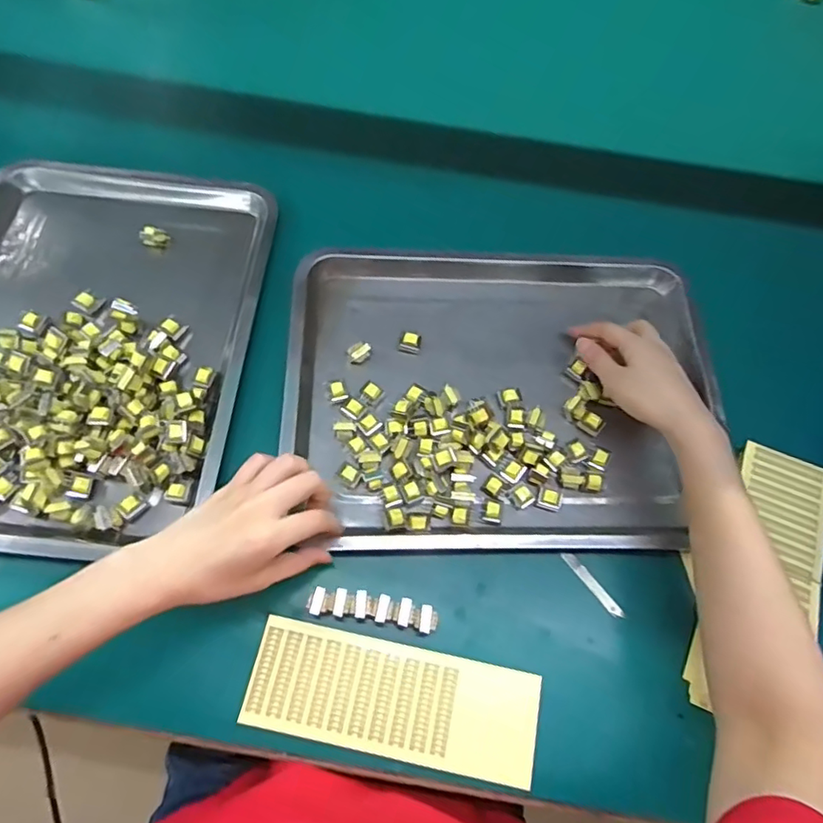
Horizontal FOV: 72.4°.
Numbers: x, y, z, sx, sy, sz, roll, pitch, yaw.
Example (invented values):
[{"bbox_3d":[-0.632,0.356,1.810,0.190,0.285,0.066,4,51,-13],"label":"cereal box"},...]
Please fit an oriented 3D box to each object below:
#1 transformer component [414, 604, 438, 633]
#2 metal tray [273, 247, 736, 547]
[{"bbox_3d":[0.011,0.162,0.437,0.018,0.025,0.020,7,67,0],"label":"transformer component"},{"bbox_3d":[0.080,-0.024,0.518,0.370,0.036,0.296,1,67,-3],"label":"metal tray"}]

